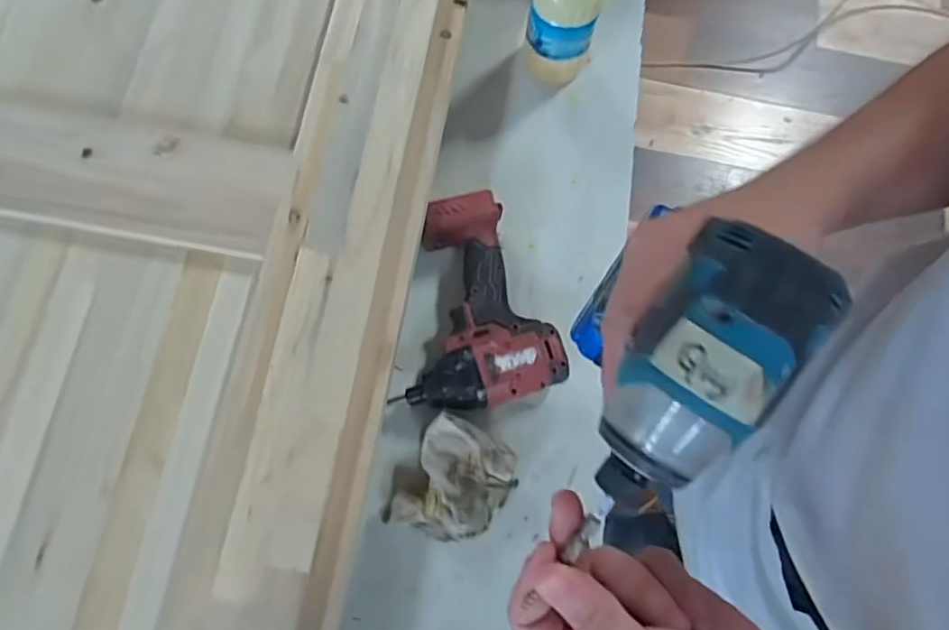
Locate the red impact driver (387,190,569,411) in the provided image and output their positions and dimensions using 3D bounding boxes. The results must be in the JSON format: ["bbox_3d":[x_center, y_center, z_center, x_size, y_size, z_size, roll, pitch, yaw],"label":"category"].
[{"bbox_3d":[-0.010,-0.009,0.589,0.148,0.066,0.200,-14,77,-6],"label":"red impact driver"}]

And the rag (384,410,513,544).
[{"bbox_3d":[-0.017,0.154,0.550,0.092,0.059,0.110,28,76,4],"label":"rag"}]

